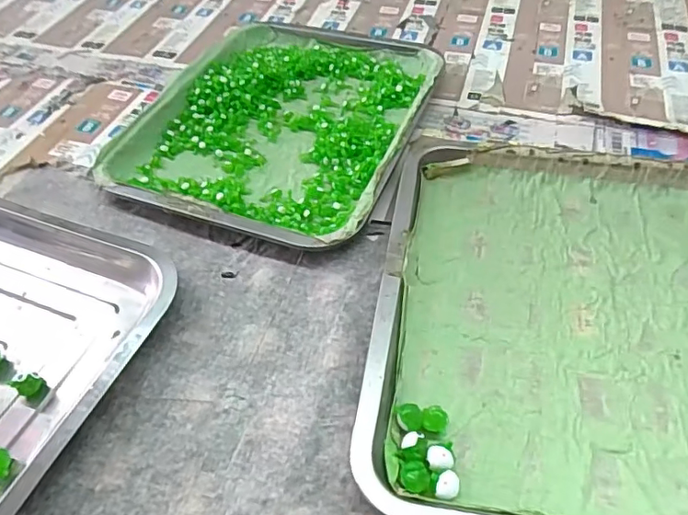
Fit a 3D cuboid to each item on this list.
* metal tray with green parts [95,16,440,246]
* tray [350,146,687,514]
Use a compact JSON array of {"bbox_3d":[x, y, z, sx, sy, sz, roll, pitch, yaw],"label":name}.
[{"bbox_3d":[-0.052,-0.139,0.517,0.241,0.022,0.315,16,51,15],"label":"metal tray with green parts"},{"bbox_3d":[0.154,0.036,0.356,0.255,0.020,0.299,7,50,8],"label":"tray"}]

